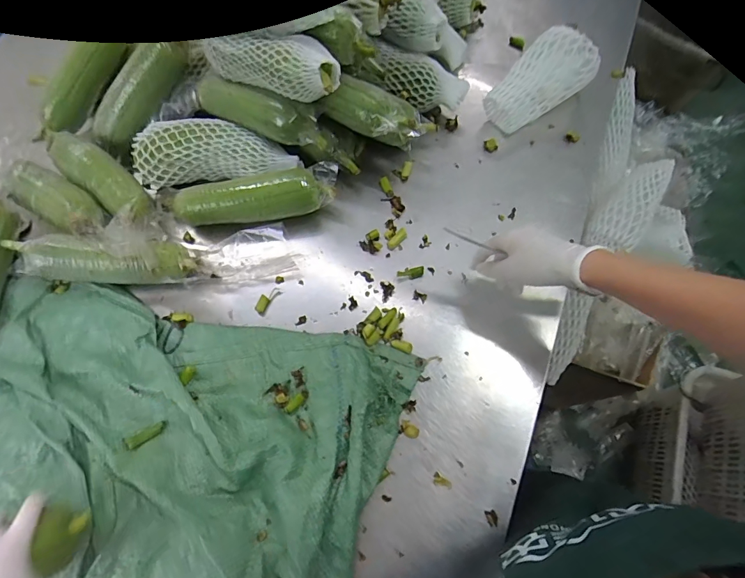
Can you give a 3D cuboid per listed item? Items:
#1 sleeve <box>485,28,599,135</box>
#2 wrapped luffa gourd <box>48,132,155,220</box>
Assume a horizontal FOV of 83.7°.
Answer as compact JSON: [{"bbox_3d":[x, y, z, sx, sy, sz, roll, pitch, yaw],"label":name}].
[{"bbox_3d":[0.247,-0.301,0.615,0.133,0.093,0.094,-42,73,-12],"label":"sleeve"},{"bbox_3d":[-0.399,-0.165,0.613,0.196,0.051,0.064,37,76,15],"label":"wrapped luffa gourd"}]

